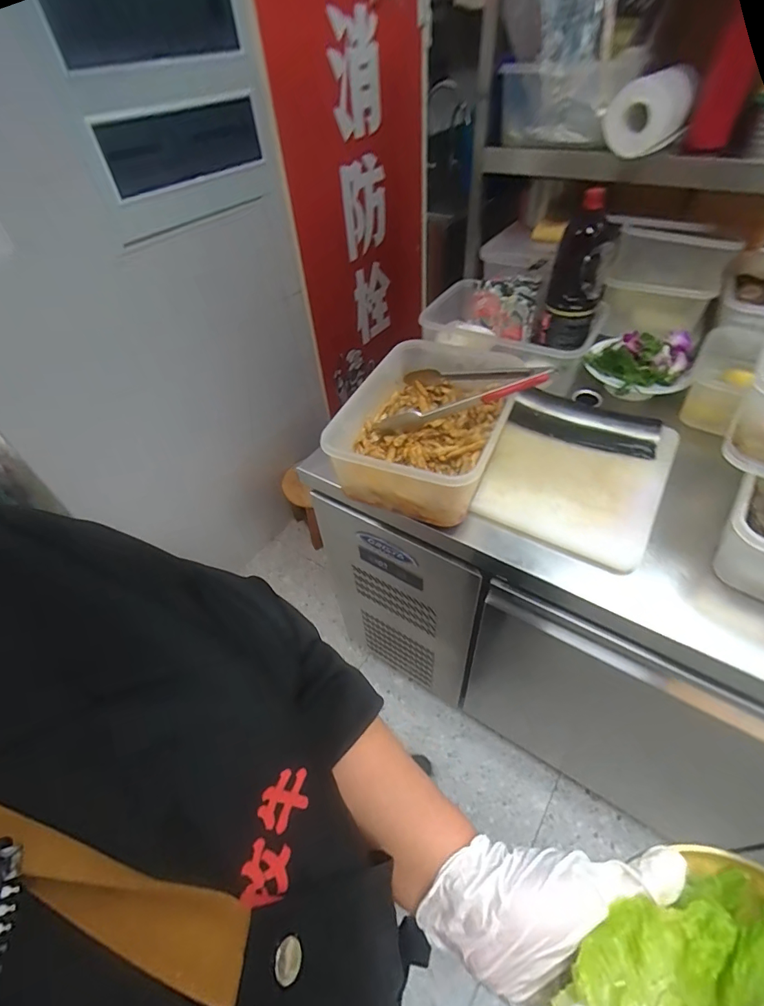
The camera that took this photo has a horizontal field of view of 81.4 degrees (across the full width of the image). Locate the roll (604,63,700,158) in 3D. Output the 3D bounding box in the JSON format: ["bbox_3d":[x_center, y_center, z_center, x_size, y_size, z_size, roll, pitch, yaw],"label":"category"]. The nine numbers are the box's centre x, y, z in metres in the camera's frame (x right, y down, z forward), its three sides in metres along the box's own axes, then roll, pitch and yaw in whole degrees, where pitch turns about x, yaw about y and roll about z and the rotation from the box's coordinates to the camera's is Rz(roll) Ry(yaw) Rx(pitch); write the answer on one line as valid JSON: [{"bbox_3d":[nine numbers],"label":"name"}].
[{"bbox_3d":[0.441,-0.647,0.735,0.115,0.094,0.119,23,55,24],"label":"roll"}]

